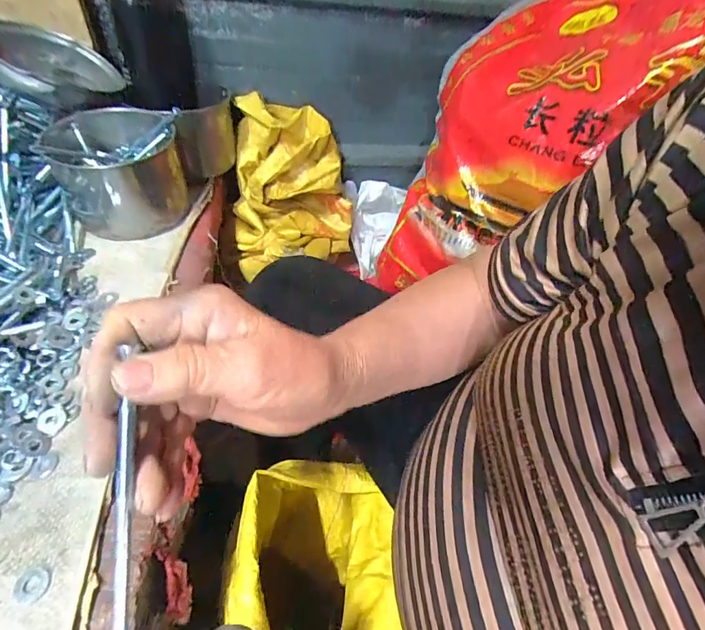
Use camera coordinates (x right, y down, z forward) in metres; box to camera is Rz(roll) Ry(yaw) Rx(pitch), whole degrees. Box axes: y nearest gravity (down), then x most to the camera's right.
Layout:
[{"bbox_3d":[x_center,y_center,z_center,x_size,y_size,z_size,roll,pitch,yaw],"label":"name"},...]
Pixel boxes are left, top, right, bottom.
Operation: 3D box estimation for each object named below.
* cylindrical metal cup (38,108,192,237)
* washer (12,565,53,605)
[{"bbox_3d":[-0.267,-0.166,0.487,0.132,0.102,0.111,-9,47,-14],"label":"cylindrical metal cup"},{"bbox_3d":[-0.193,0.162,0.250,0.019,0.004,0.018,3,45,-3],"label":"washer"}]

